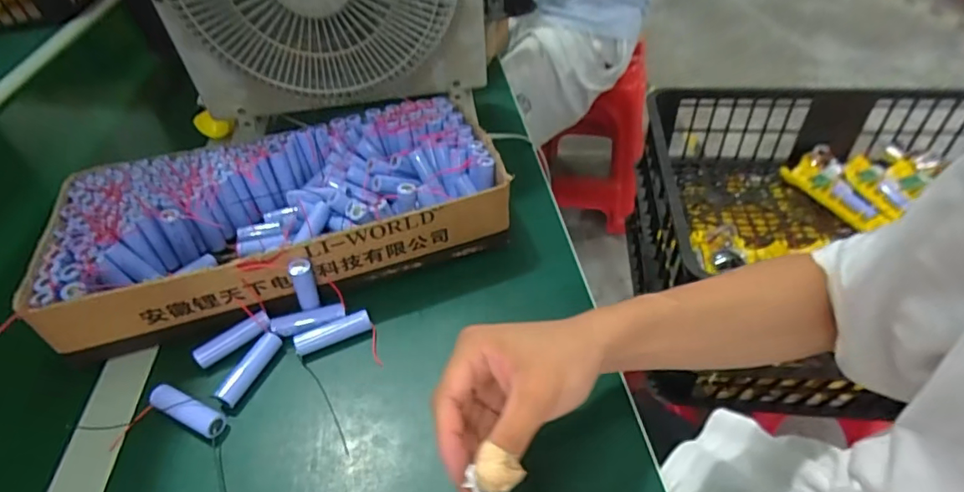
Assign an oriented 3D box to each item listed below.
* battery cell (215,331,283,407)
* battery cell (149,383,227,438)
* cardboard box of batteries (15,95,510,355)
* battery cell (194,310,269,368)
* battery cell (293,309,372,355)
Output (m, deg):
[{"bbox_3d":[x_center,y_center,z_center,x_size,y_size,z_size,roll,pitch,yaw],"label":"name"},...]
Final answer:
[{"bbox_3d":[-0.195,0.102,0.431,0.020,0.021,0.065,16,48,21],"label":"battery cell"},{"bbox_3d":[-0.234,0.130,0.405,0.068,0.016,0.020,16,48,21],"label":"battery cell"},{"bbox_3d":[-0.194,-0.033,0.530,0.417,0.082,0.215,-15,45,-9],"label":"cardboard box of batteries"},{"bbox_3d":[-0.218,0.082,0.450,0.066,0.021,0.020,-26,48,-20],"label":"battery cell"},{"bbox_3d":[-0.131,0.077,0.452,0.067,0.017,0.017,-17,45,-12],"label":"battery cell"}]

